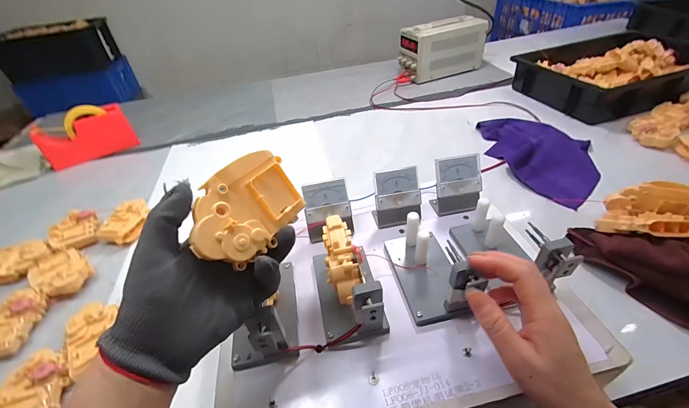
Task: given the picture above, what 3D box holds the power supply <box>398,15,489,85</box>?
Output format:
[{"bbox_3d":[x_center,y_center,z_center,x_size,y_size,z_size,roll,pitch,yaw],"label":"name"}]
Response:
[{"bbox_3d":[0.332,-0.525,1.048,0.271,0.156,0.103,-16,42,-11],"label":"power supply"}]

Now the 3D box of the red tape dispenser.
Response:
[{"bbox_3d":[-0.667,-0.181,0.801,0.200,0.112,0.066,-31,47,-25],"label":"red tape dispenser"}]

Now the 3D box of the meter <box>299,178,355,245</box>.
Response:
[{"bbox_3d":[-0.023,0.007,0.425,0.064,0.062,0.045,-13,42,-7],"label":"meter"}]

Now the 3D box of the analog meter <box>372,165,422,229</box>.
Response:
[{"bbox_3d":[0.075,-0.010,0.441,0.066,0.072,0.043,-8,41,-1],"label":"analog meter"}]

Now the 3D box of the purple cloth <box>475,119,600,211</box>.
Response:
[{"bbox_3d":[0.413,-0.117,0.667,0.203,0.039,0.295,-23,44,-18],"label":"purple cloth"}]

